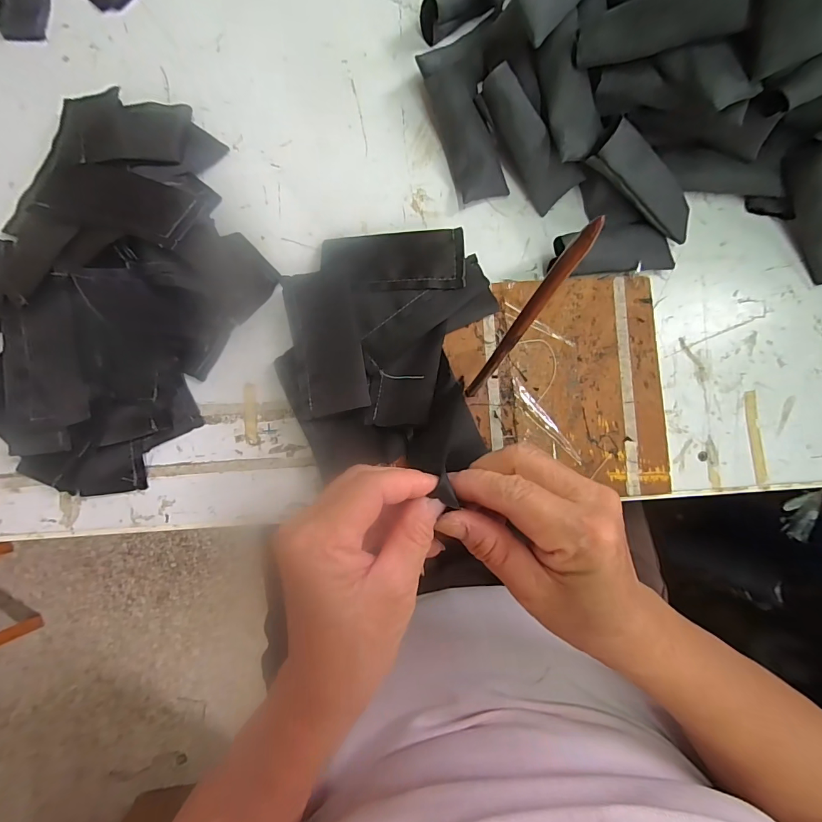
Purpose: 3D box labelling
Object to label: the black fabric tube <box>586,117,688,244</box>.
[{"bbox_3d":[0.185,-0.176,0.318,0.101,0.017,0.035,30,86,-23],"label":"black fabric tube"}]

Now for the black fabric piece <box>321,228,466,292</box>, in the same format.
[{"bbox_3d":[-0.015,-0.120,0.328,0.113,0.005,0.054,-1,73,3],"label":"black fabric piece"}]

